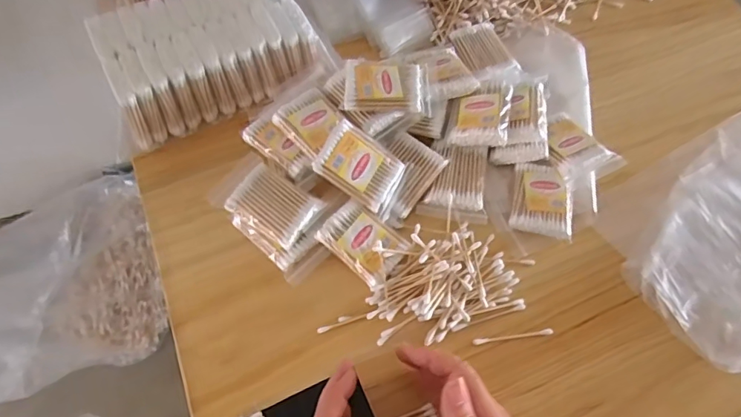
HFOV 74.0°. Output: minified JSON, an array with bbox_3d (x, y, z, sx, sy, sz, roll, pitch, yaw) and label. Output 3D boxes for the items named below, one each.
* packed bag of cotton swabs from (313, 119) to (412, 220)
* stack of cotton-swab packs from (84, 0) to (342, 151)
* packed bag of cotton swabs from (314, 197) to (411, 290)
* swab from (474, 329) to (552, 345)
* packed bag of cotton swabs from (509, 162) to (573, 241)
[{"bbox_3d":[-0.006,-0.037,0.456,0.085,0.012,0.059,33,76,-19],"label":"packed bag of cotton swabs"},{"bbox_3d":[-0.161,-0.168,0.519,0.219,0.073,0.124,-24,67,-12],"label":"stack of cotton-swab packs"},{"bbox_3d":[-0.005,0.029,0.452,0.073,0.016,0.056,41,66,6],"label":"packed bag of cotton swabs"},{"bbox_3d":[0.126,0.113,0.435,0.072,0.004,0.005,-7,65,-5],"label":"swab"},{"bbox_3d":[0.172,-0.010,0.489,0.057,0.019,0.074,13,65,5],"label":"packed bag of cotton swabs"}]

